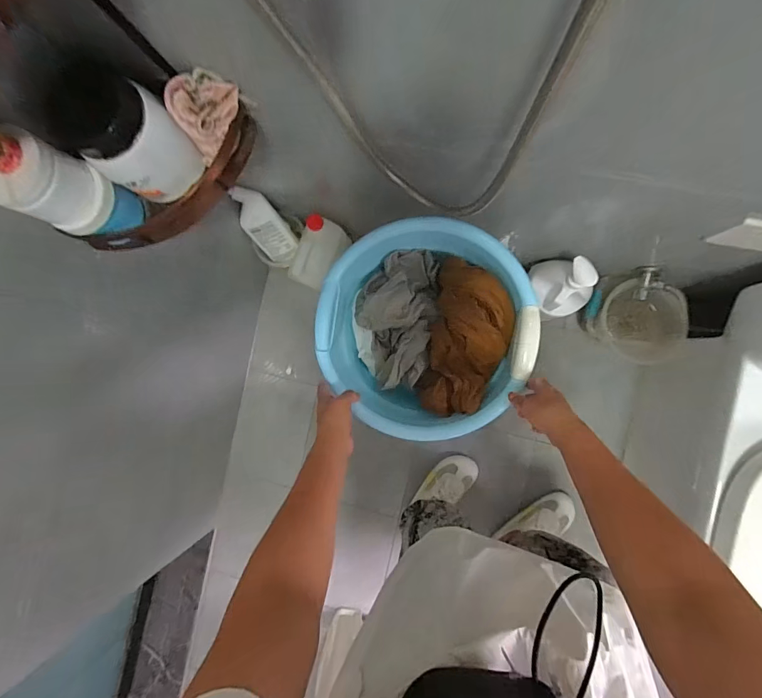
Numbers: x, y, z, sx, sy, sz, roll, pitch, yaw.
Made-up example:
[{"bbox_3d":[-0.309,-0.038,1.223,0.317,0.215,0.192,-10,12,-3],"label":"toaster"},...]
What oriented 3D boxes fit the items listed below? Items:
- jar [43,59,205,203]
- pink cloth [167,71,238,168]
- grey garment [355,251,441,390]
[{"bbox_3d":[-0.285,-0.239,0.470,0.092,0.148,0.112,34,94,7],"label":"jar"},{"bbox_3d":[-0.215,-0.287,0.476,0.059,0.052,0.084,29,94,7],"label":"pink cloth"},{"bbox_3d":[0.028,-0.054,0.688,0.136,0.050,0.232,1,90,8],"label":"grey garment"}]

